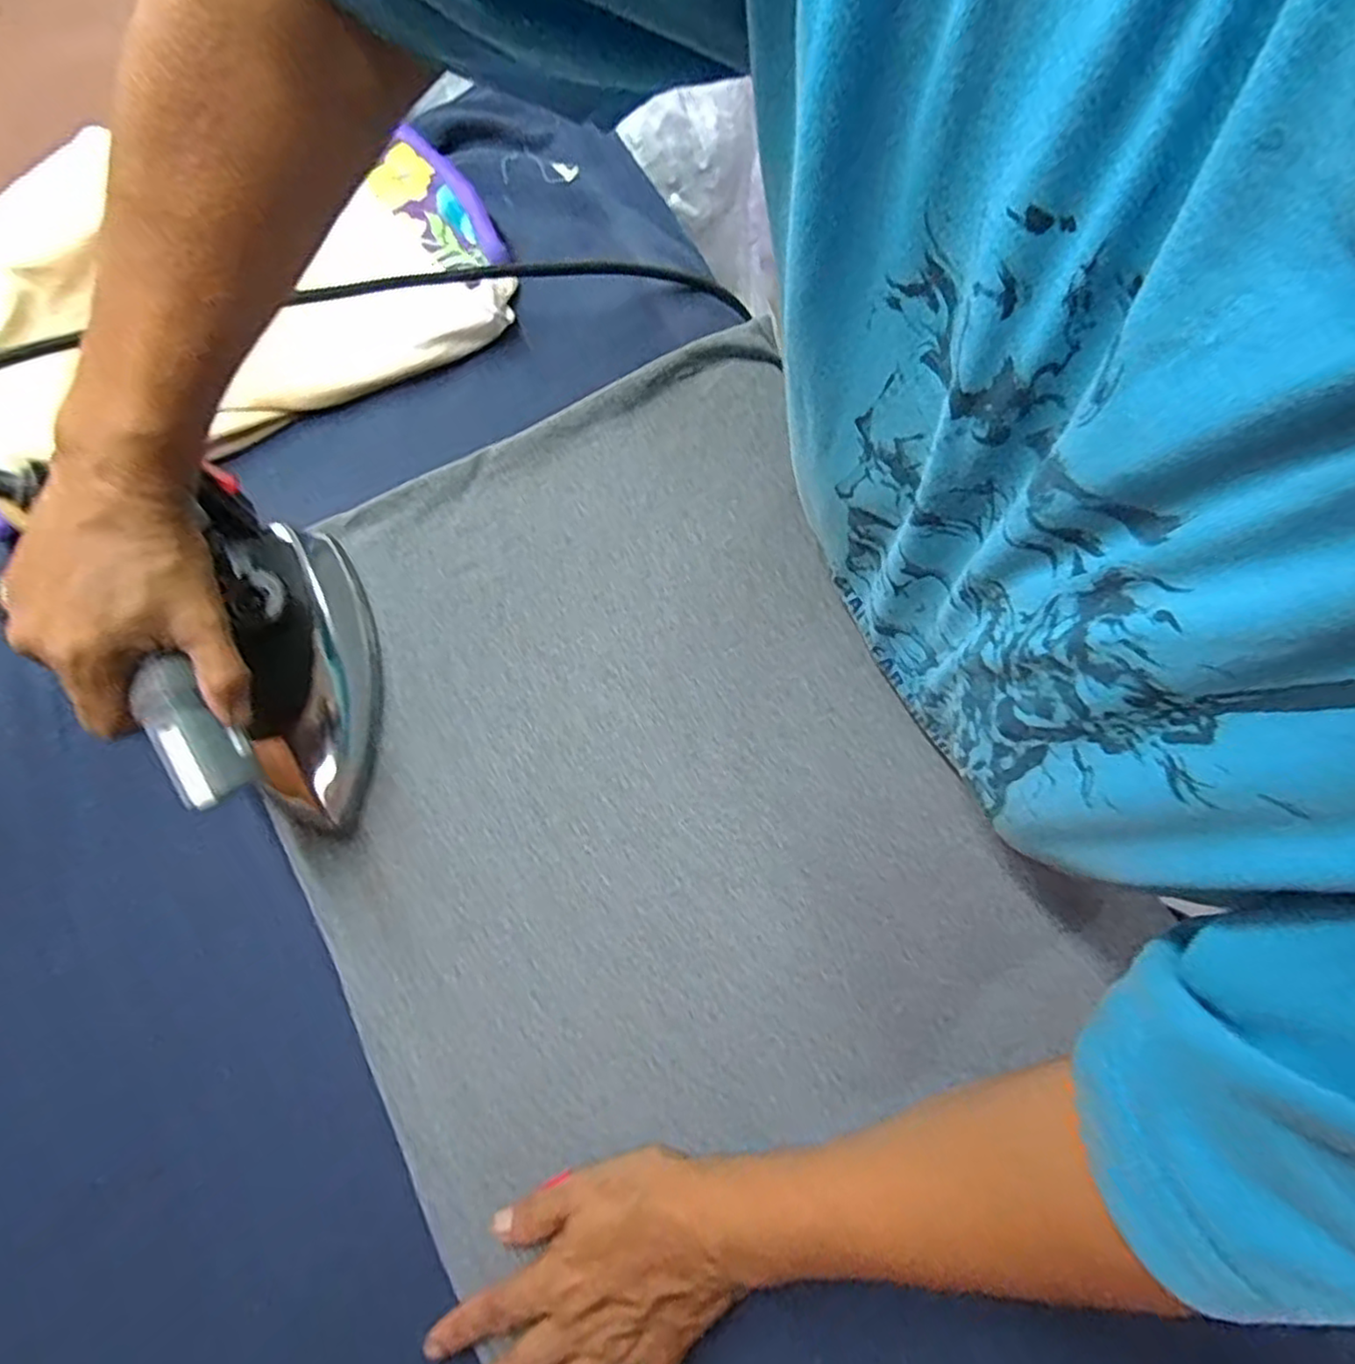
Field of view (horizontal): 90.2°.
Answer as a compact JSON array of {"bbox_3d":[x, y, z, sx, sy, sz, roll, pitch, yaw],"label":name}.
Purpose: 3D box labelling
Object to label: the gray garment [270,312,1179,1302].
[{"bbox_3d":[-0.029,0.043,0.398,0.382,0.014,0.450,-29,76,-6],"label":"gray garment"}]

